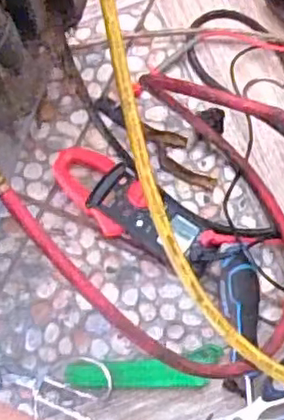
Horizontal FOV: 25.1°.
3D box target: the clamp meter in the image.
[{"bbox_3d":[-0.010,-0.003,0.598,0.176,0.034,0.063,34,74,13],"label":"clamp meter"}]

